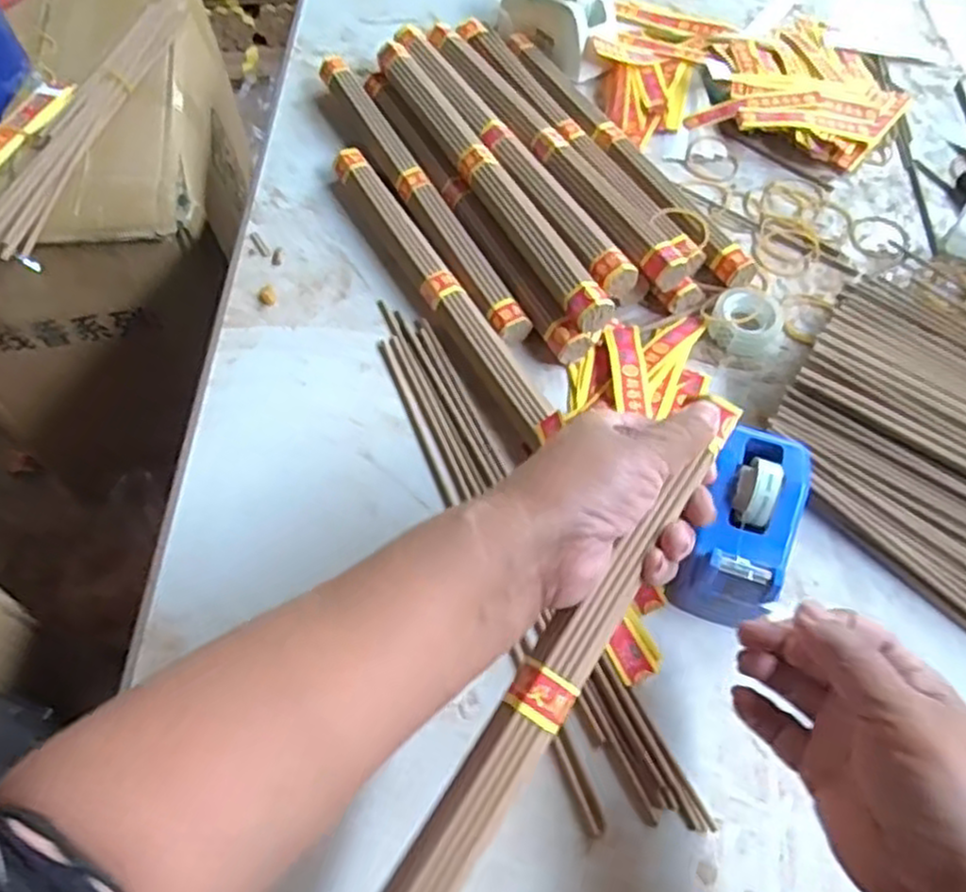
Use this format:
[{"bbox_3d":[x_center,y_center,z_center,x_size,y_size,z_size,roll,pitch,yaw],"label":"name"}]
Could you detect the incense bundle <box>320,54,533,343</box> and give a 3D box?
[{"bbox_3d":[-0.052,-0.195,0.563,0.026,0.022,0.315,-23,63,-15],"label":"incense bundle"}]

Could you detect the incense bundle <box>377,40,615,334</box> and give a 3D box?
[{"bbox_3d":[0.000,-0.199,0.539,0.028,0.023,0.311,-23,63,-15],"label":"incense bundle"}]

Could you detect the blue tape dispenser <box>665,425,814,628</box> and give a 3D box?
[{"bbox_3d":[0.141,0.044,0.409,0.055,0.049,0.108,21,61,10],"label":"blue tape dispenser"}]

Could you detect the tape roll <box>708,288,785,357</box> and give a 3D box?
[{"bbox_3d":[0.181,-0.085,0.510,0.046,0.020,0.042,1,59,-2],"label":"tape roll"}]

